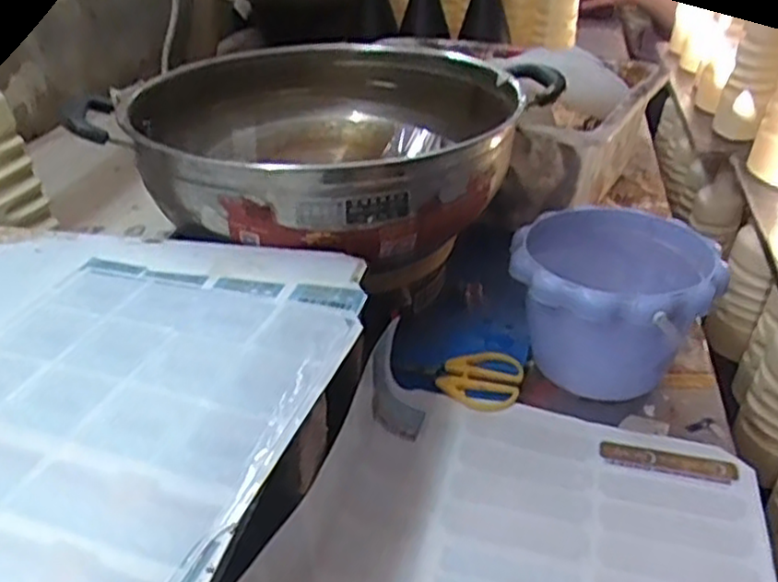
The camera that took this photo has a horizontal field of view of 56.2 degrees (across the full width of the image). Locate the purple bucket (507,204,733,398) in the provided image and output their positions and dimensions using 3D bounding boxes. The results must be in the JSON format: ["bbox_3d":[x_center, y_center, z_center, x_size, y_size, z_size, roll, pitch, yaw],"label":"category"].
[{"bbox_3d":[0.174,0.016,0.580,0.143,0.116,0.136,-2,33,1],"label":"purple bucket"}]

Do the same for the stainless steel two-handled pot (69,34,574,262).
[{"bbox_3d":[-0.047,-0.137,0.614,0.290,0.073,0.306,22,41,33],"label":"stainless steel two-handled pot"}]

